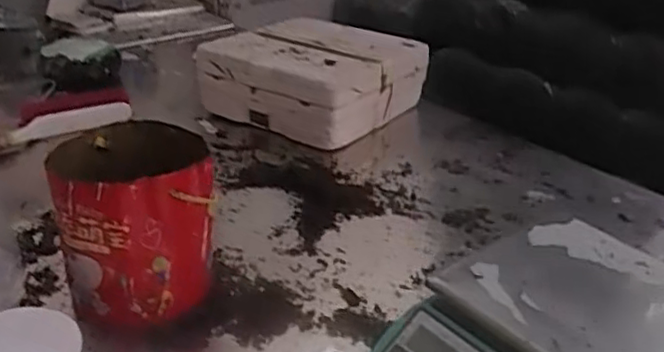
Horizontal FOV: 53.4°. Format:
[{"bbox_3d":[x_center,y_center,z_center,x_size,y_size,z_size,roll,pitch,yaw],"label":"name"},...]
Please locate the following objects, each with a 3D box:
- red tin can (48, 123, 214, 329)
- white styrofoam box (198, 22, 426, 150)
[{"bbox_3d":[-0.222,0.050,0.759,0.154,0.184,0.172,-5,30,-13],"label":"red tin can"},{"bbox_3d":[-0.029,-0.171,1.211,0.321,0.148,0.282,18,32,26],"label":"white styrofoam box"}]

